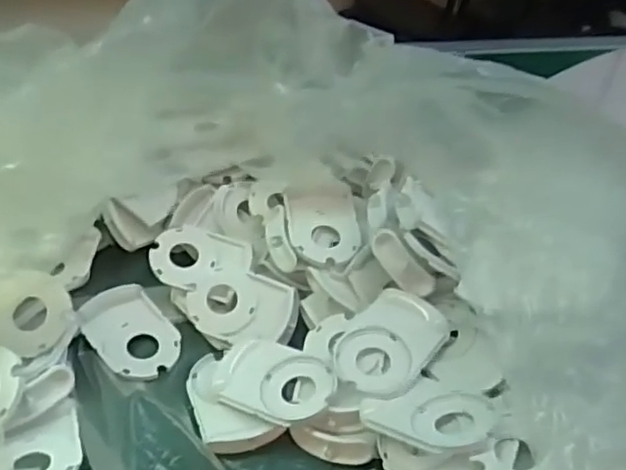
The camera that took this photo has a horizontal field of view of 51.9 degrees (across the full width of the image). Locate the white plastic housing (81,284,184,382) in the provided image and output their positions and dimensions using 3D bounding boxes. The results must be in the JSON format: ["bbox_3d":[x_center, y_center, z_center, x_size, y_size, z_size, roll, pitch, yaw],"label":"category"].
[{"bbox_3d":[-0.134,0.072,0.480,0.058,0.016,0.078,-28,51,-35],"label":"white plastic housing"}]

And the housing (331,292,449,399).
[{"bbox_3d":[0.051,0.074,0.445,0.060,0.013,0.081,26,57,29],"label":"housing"}]

